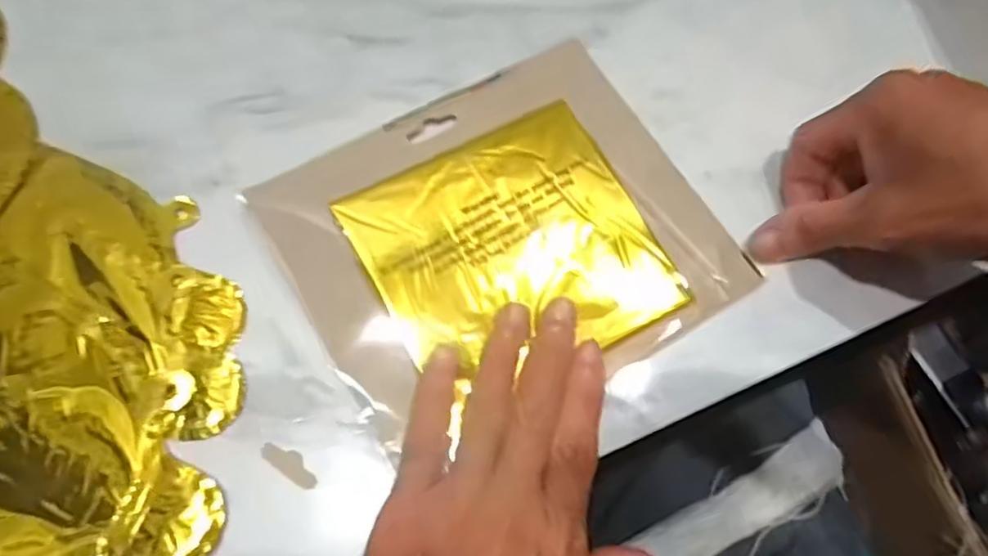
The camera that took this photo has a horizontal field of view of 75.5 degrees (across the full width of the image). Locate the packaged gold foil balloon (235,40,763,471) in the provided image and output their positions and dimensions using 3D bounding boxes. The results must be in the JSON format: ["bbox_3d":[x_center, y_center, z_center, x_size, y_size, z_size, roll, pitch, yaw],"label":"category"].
[{"bbox_3d":[0.006,-0.023,0.303,0.193,0.014,0.158,-29,74,-11],"label":"packaged gold foil balloon"}]

